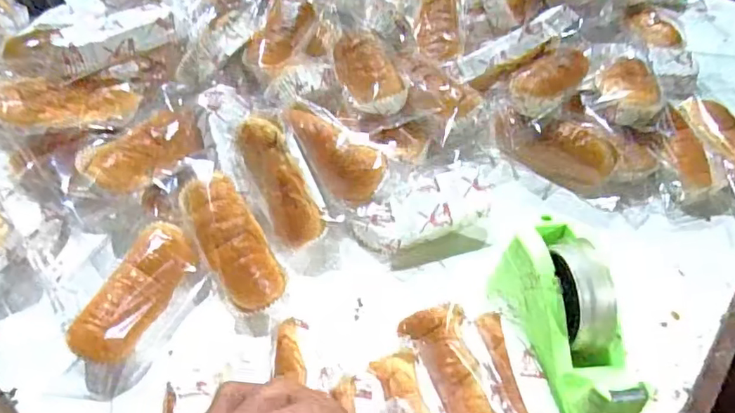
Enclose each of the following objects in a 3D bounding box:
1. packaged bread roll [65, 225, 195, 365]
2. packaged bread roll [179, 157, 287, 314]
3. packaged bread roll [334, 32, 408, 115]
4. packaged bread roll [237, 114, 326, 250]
[{"bbox_3d":[-0.216,0.085,0.512,0.051,0.058,0.132,21,53,16],"label":"packaged bread roll"},{"bbox_3d":[-0.140,0.022,0.539,0.071,0.046,0.178,-25,76,-21],"label":"packaged bread roll"},{"bbox_3d":[0.000,-0.159,0.661,0.063,0.043,0.127,-11,51,-10],"label":"packaged bread roll"},{"bbox_3d":[-0.092,-0.025,0.559,0.042,0.034,0.138,-25,89,-21],"label":"packaged bread roll"}]

